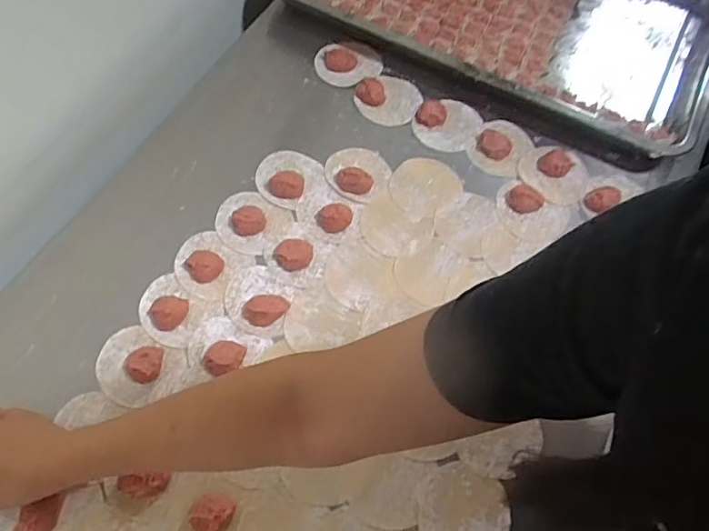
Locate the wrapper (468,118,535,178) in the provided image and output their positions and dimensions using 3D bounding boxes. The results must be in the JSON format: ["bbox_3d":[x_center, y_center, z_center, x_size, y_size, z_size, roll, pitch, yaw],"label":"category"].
[{"bbox_3d":[0.181,-0.147,0.682,0.065,0.015,0.081,24,65,9],"label":"wrapper"}]

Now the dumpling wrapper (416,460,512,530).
[{"bbox_3d":[0.099,0.223,0.509,0.081,0.007,0.080,1,64,-3],"label":"dumpling wrapper"}]

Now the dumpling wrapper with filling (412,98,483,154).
[{"bbox_3d":[0.117,-0.178,0.696,0.079,0.013,0.076,1,64,-3],"label":"dumpling wrapper with filling"}]

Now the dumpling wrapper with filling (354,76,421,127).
[{"bbox_3d":[0.042,-0.214,0.709,0.081,0.013,0.076,1,64,-3],"label":"dumpling wrapper with filling"}]

